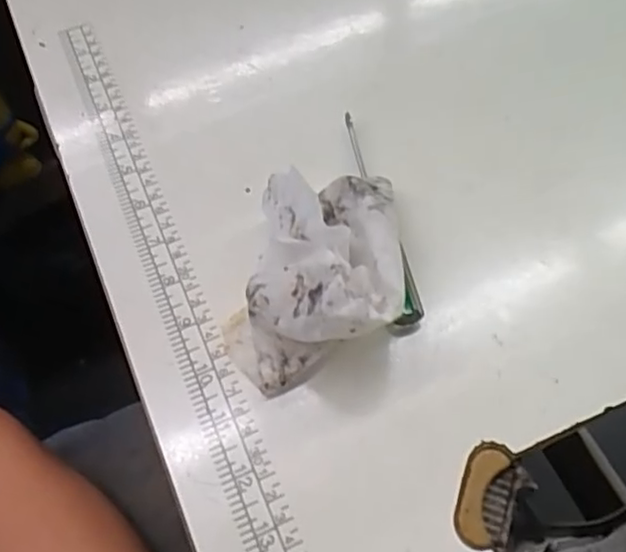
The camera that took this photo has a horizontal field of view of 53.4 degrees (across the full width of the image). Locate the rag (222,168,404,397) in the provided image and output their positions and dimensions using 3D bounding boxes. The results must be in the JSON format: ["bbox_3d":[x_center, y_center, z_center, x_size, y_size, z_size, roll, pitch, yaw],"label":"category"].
[{"bbox_3d":[-0.001,-0.005,0.284,0.078,0.059,0.097,-2,63,2],"label":"rag"}]

